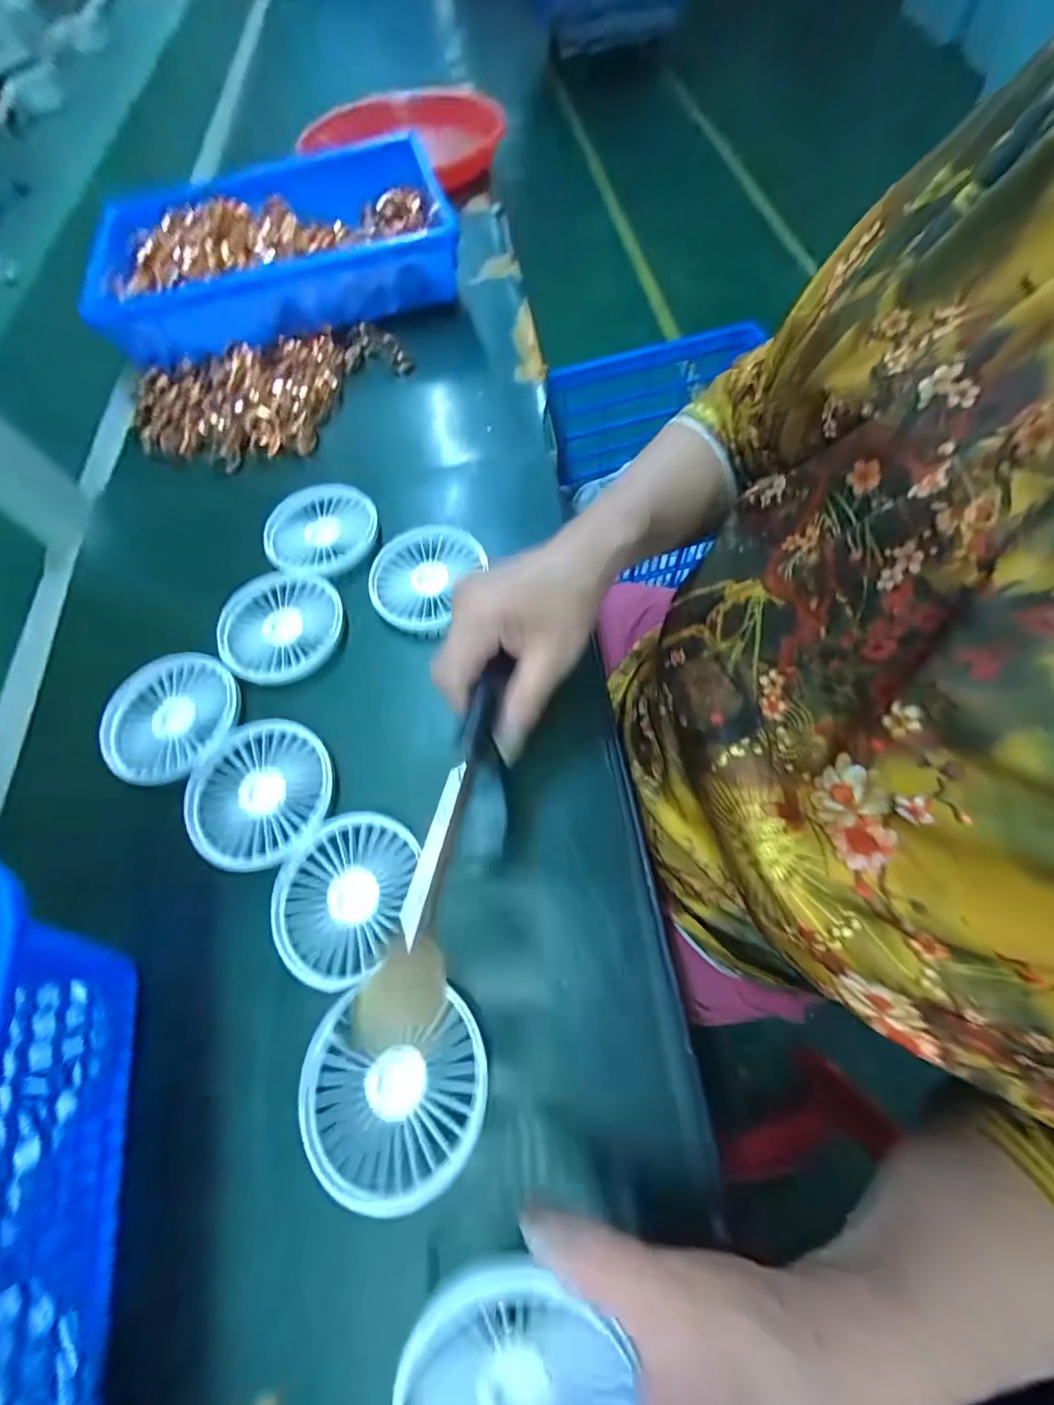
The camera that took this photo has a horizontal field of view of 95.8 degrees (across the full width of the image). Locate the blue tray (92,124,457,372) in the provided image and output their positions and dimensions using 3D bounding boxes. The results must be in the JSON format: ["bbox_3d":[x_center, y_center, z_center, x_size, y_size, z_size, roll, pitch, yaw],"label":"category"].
[{"bbox_3d":[-0.268,-0.501,0.524,0.370,0.067,0.250,-12,66,-4],"label":"blue tray"}]

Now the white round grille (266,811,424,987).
[{"bbox_3d":[-0.107,0.108,0.271,0.079,0.008,0.088,6,66,4],"label":"white round grille"}]

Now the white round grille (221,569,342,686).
[{"bbox_3d":[-0.179,-0.056,0.345,0.087,0.008,0.087,-1,66,1],"label":"white round grille"}]

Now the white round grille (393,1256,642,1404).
[{"bbox_3d":[-0.004,0.255,0.176,0.082,0.013,0.084,0,91,-3],"label":"white round grille"}]

